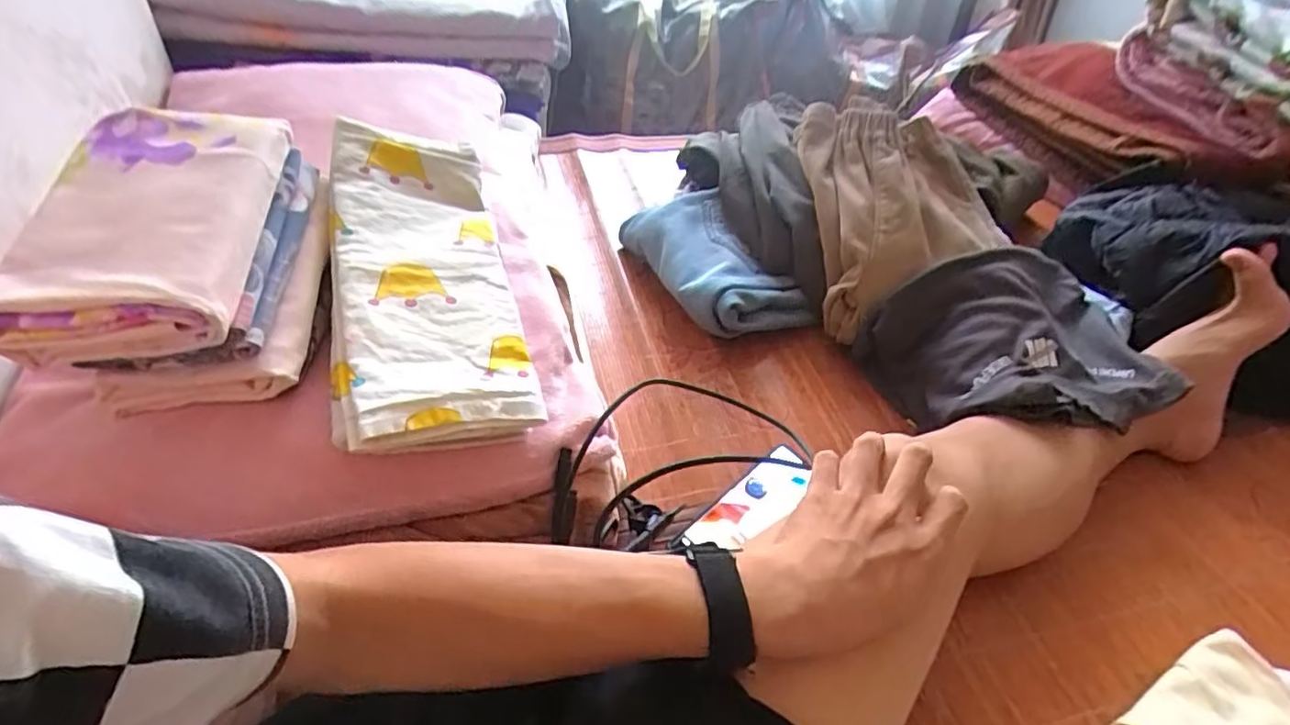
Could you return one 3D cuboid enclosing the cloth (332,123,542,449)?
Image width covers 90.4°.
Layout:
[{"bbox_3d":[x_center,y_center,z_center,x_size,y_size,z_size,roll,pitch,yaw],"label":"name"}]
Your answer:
[{"bbox_3d":[-0.171,-0.070,0.502,0.133,0.047,0.306,0,52,-26],"label":"cloth"}]

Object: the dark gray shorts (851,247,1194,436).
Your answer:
[{"bbox_3d":[0.398,-0.003,0.682,0.276,0.124,0.211,-13,47,-20],"label":"dark gray shorts"}]

